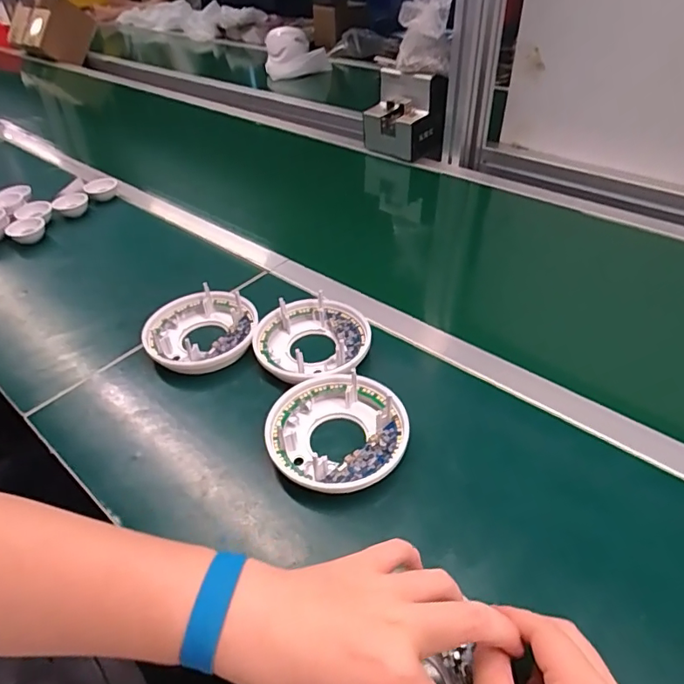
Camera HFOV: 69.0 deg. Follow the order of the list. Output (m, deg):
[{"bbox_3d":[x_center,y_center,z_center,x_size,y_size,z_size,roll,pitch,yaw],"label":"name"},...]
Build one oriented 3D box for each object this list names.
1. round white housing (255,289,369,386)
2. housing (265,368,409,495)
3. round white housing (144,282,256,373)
[{"bbox_3d":[-0.036,-0.003,0.571,0.128,0.035,0.132,-2,40,2],"label":"round white housing"},{"bbox_3d":[-0.005,0.084,0.474,0.126,0.037,0.130,-2,40,2],"label":"housing"},{"bbox_3d":[-0.166,-0.011,0.598,0.129,0.038,0.124,-27,46,-25],"label":"round white housing"}]

